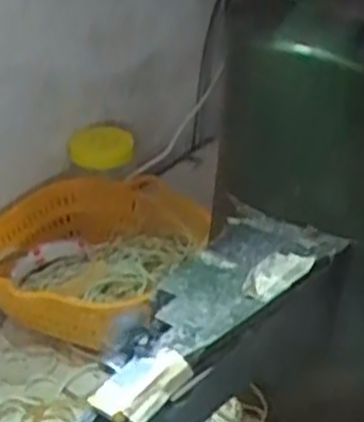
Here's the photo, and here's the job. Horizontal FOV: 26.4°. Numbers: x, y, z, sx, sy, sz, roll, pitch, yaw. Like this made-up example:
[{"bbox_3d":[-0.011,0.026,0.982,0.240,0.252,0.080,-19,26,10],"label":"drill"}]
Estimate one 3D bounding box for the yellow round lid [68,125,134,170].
[{"bbox_3d":[-0.085,-0.071,0.838,0.071,0.035,0.042,-4,30,-6],"label":"yellow round lid"}]

